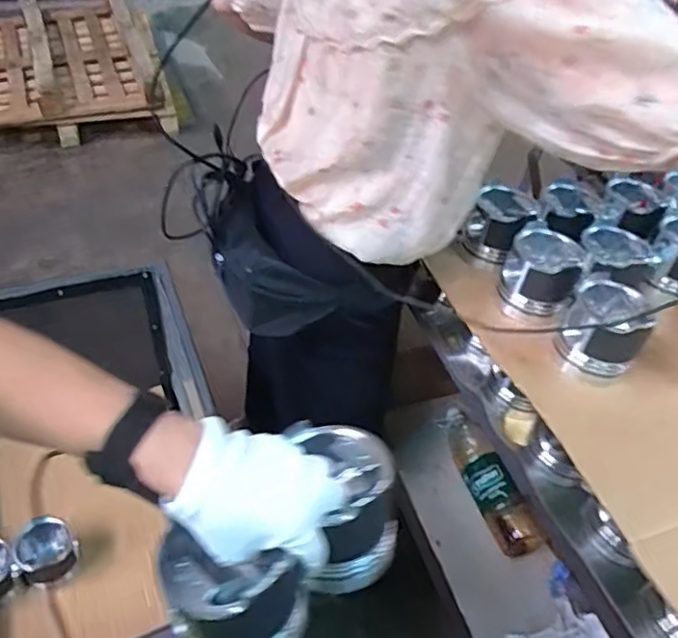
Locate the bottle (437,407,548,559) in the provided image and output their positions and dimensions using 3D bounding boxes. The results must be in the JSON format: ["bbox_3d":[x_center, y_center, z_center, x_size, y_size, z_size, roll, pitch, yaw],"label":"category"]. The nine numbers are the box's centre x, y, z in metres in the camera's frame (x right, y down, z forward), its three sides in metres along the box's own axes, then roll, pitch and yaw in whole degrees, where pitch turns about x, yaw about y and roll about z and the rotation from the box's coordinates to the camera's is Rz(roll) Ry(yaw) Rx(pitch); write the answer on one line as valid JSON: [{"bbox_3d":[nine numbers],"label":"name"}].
[{"bbox_3d":[0.306,0.321,1.230,0.106,0.094,0.334,-14,48,-20],"label":"bottle"}]

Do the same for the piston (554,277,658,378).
[{"bbox_3d":[0.341,0.012,0.748,0.094,0.093,0.101,3,44,-3],"label":"piston"}]

